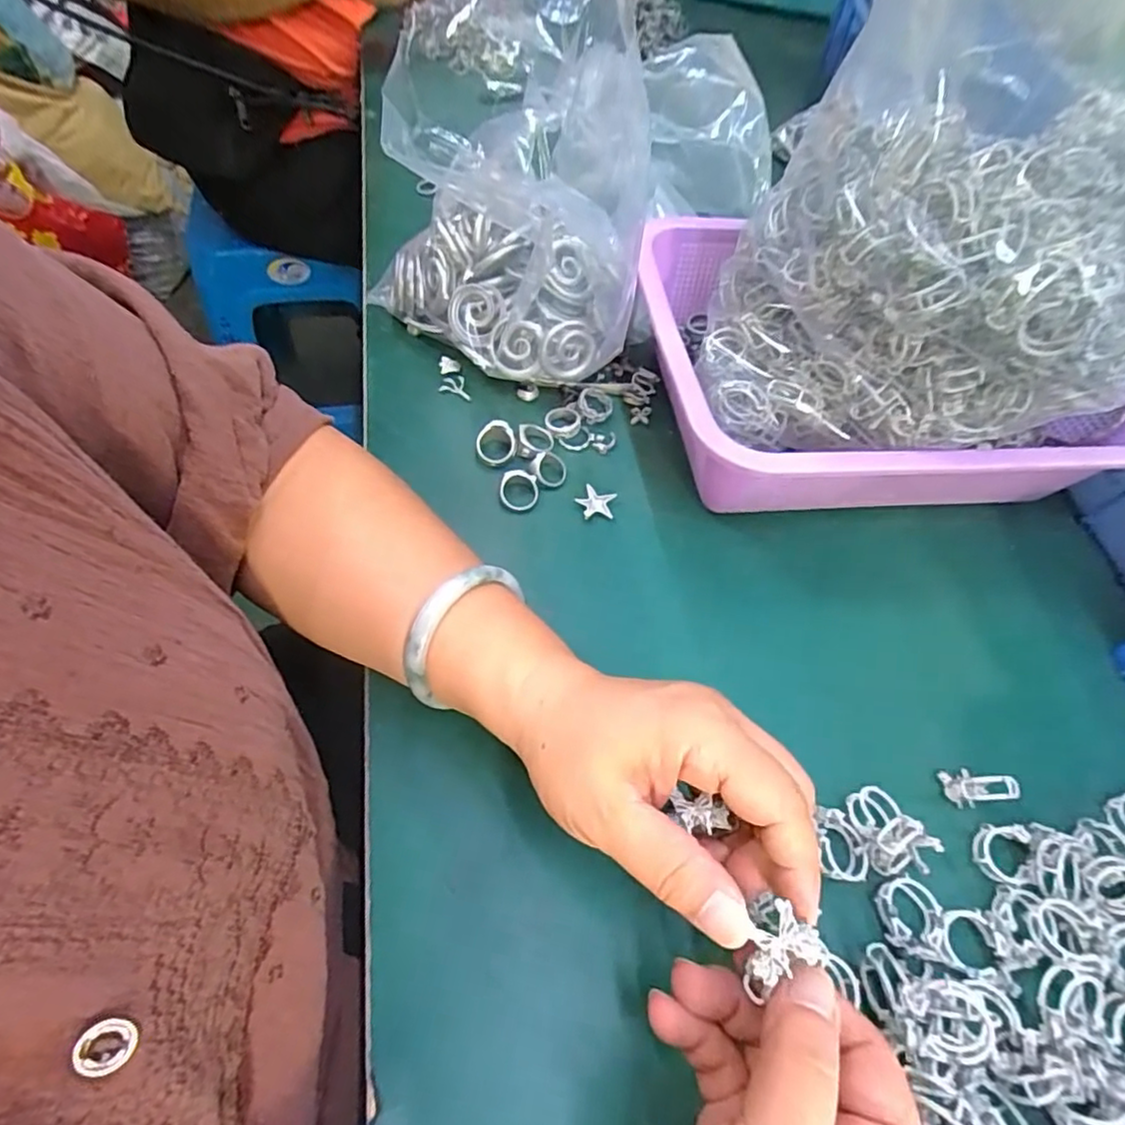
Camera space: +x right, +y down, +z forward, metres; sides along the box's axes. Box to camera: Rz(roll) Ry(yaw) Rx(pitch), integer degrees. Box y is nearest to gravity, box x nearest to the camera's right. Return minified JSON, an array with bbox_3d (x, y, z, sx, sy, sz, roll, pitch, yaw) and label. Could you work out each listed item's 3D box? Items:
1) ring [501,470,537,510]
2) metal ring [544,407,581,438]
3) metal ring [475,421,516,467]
[{"bbox_3d":[-0.026,-0.043,0.365,0.023,0.004,0.025,2,78,-9],"label":"ring"},{"bbox_3d":[0.001,-0.092,0.400,0.023,0.005,0.023,2,57,-3],"label":"metal ring"},{"bbox_3d":[-0.041,-0.073,0.375,0.026,0.006,0.024,-35,105,-1],"label":"metal ring"}]

